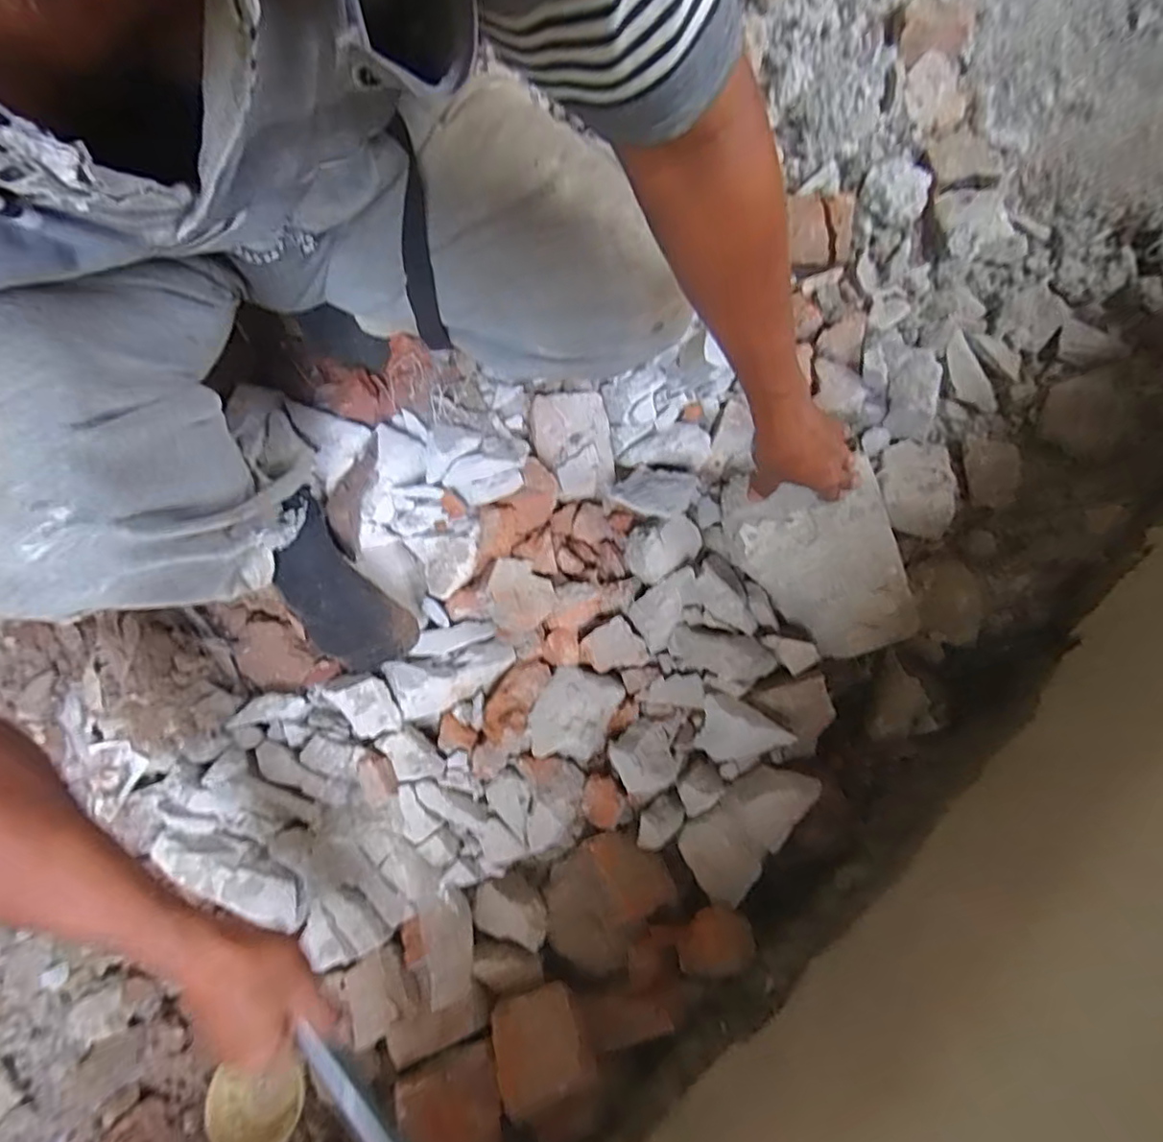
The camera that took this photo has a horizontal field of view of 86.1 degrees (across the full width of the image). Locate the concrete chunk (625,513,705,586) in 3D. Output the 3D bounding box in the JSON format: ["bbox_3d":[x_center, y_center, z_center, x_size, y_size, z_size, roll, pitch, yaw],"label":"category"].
[{"bbox_3d":[0.090,-0.030,0.685,0.083,0.037,0.067,-29,123,-13],"label":"concrete chunk"}]

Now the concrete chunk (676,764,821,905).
[{"bbox_3d":[0.171,0.265,0.651,0.085,0.049,0.162,39,101,6],"label":"concrete chunk"}]

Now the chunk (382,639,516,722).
[{"bbox_3d":[-0.137,0.110,0.666,0.131,0.046,0.062,-16,79,-28],"label":"chunk"}]

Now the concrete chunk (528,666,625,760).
[{"bbox_3d":[-0.008,0.154,0.674,0.081,0.040,0.105,22,80,2],"label":"concrete chunk"}]

